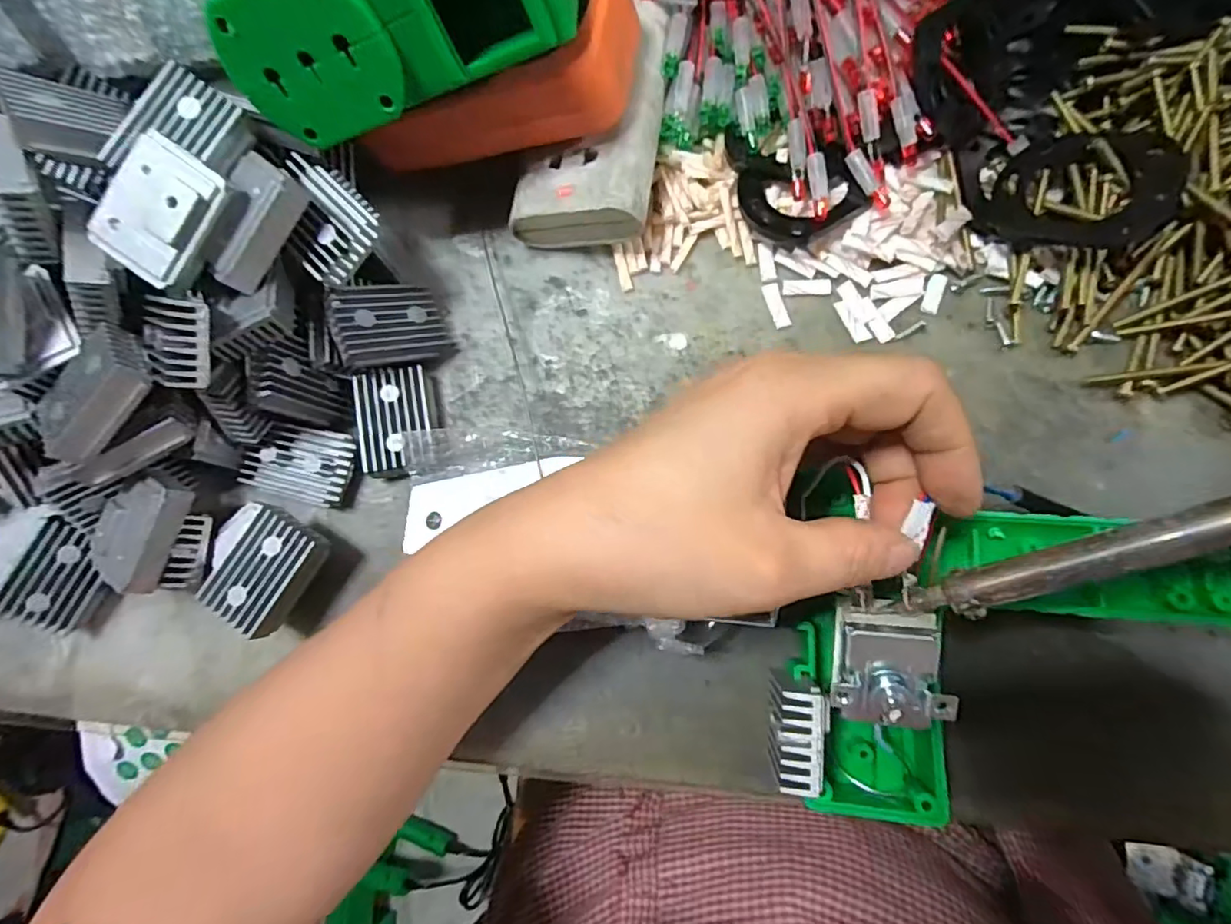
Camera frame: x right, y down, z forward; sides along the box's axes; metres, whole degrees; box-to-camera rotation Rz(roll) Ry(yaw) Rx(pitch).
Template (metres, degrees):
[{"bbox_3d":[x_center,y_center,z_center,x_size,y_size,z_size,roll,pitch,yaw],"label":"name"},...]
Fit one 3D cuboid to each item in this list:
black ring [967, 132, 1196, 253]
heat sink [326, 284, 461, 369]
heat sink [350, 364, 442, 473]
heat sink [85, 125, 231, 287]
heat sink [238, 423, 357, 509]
[{"bbox_3d":[0.181,-0.106,0.222,0.063,0.012,0.044,30,100,41],"label":"black ring"},{"bbox_3d":[-0.097,-0.061,0.249,0.011,0.051,0.033,1,105,45],"label":"heat sink"},{"bbox_3d":[-0.097,-0.019,0.254,0.032,0.018,0.044,-10,79,4],"label":"heat sink"},{"bbox_3d":[-0.158,-0.087,0.200,0.034,0.018,0.044,34,95,0],"label":"heat sink"},{"bbox_3d":[-0.142,0.001,0.256,0.048,0.018,0.033,10,81,8],"label":"heat sink"}]

